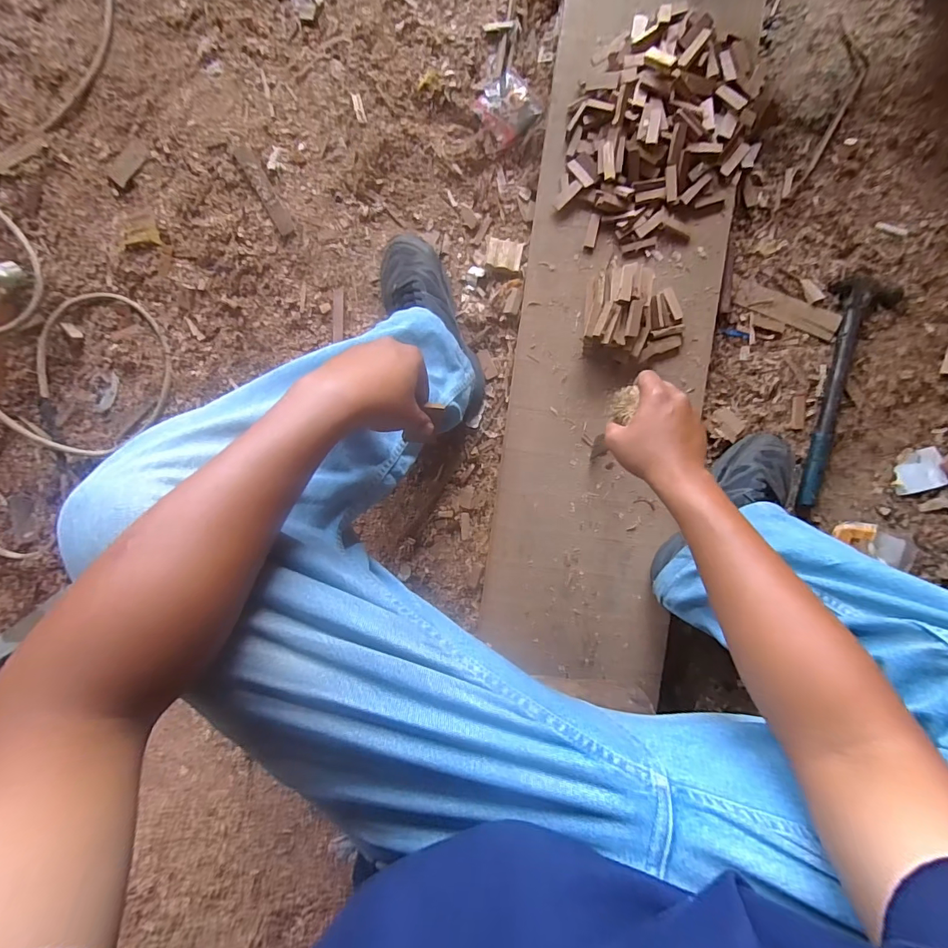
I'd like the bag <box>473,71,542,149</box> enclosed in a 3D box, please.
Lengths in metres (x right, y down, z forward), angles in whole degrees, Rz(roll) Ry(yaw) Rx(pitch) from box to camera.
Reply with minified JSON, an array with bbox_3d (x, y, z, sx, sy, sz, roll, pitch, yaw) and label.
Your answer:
[{"bbox_3d":[0.050,-0.588,0.720,0.085,0.020,0.109,-24,88,4],"label":"bag"}]

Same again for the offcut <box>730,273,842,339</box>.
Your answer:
[{"bbox_3d":[0.460,-0.246,0.663,0.160,0.005,0.040,24,91,4],"label":"offcut"}]

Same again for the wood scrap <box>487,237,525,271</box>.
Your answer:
[{"bbox_3d":[0.049,-0.341,0.694,0.055,0.006,0.053,6,75,-9],"label":"wood scrap"}]

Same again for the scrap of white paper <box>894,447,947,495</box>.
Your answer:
[{"bbox_3d":[0.634,-0.004,0.637,0.065,0.016,0.055,-14,88,4],"label":"scrap of white paper"}]

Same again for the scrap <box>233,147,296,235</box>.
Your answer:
[{"bbox_3d":[-0.353,-0.477,0.751,0.025,0.012,0.162,-30,87,3],"label":"scrap"}]

